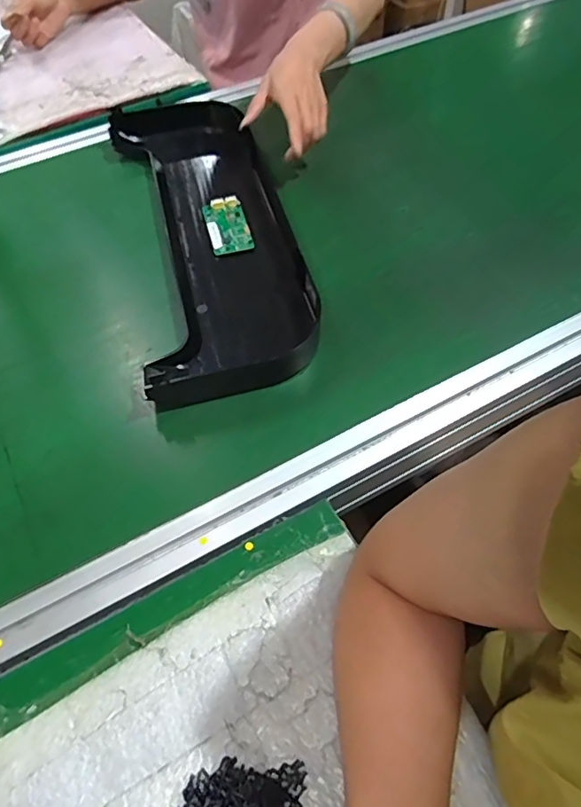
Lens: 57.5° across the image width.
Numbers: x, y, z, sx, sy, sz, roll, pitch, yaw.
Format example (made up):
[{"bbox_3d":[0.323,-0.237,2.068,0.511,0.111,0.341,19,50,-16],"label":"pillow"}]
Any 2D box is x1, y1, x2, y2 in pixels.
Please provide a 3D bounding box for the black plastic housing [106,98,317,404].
[{"bbox_3d":[-0.100,-0.218,0.640,0.186,0.057,0.483,-13,58,-7],"label":"black plastic housing"}]

